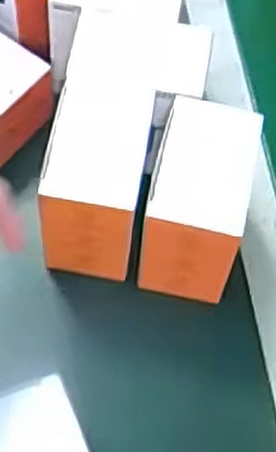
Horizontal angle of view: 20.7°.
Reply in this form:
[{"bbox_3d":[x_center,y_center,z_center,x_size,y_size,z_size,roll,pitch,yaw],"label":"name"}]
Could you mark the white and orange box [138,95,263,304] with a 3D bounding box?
[{"bbox_3d":[0.042,-0.014,0.546,0.063,0.118,0.099,12,62,2],"label":"white and orange box"}]

